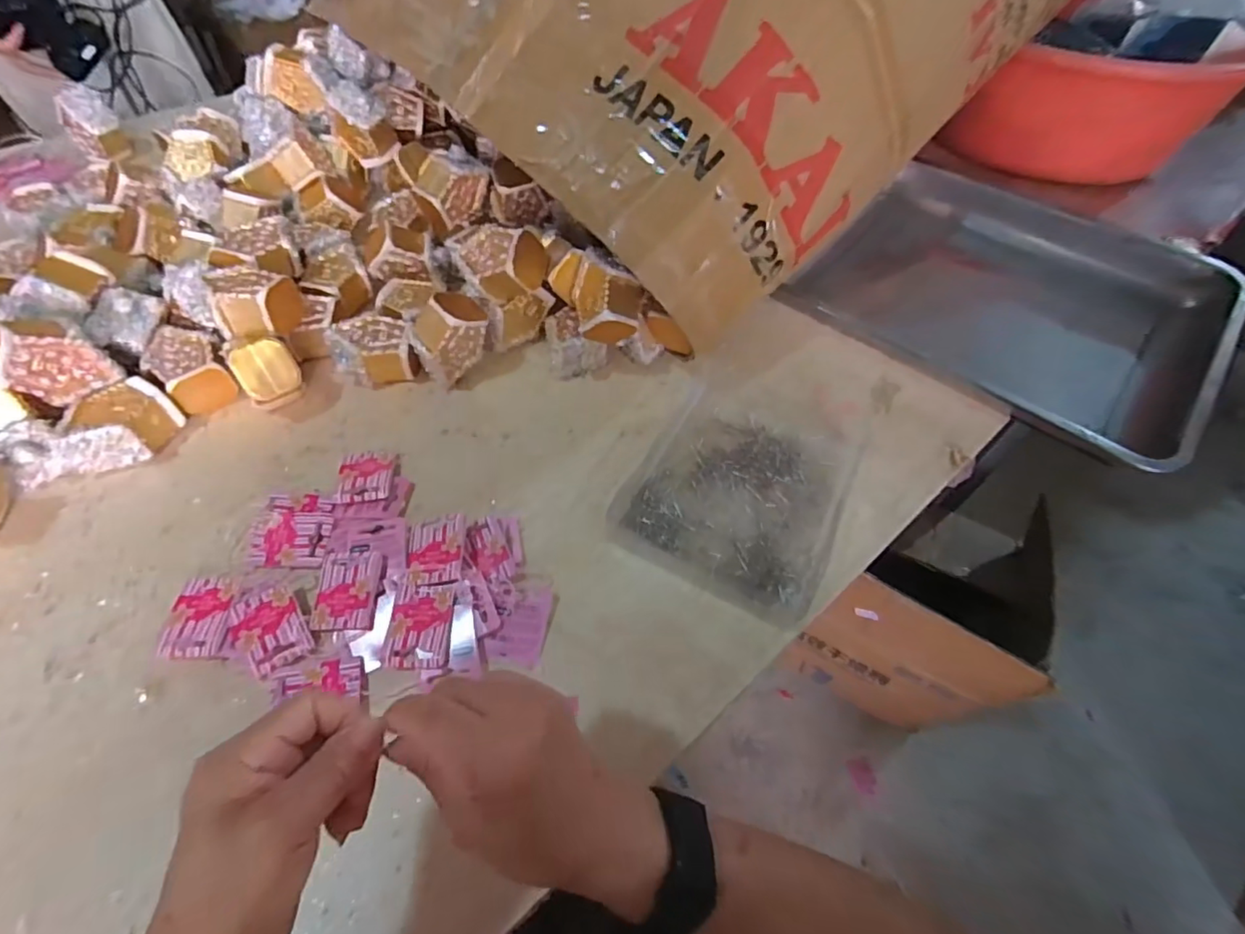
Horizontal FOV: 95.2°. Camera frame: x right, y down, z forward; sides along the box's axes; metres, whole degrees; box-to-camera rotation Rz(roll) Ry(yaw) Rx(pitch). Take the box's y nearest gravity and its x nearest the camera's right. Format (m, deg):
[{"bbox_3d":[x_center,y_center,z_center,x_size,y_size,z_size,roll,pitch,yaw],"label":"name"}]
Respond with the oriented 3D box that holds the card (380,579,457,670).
[{"bbox_3d":[-0.155,0.121,0.435,0.048,0.008,0.063,1,66,5],"label":"card"}]

